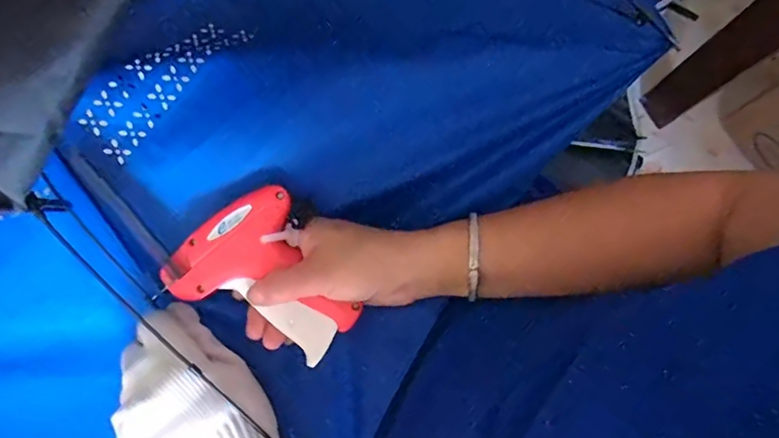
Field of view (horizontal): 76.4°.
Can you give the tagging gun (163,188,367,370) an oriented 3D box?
[{"bbox_3d":[-0.087,0.048,0.337,0.094,0.030,0.115,-34,80,-6],"label":"tagging gun"}]

